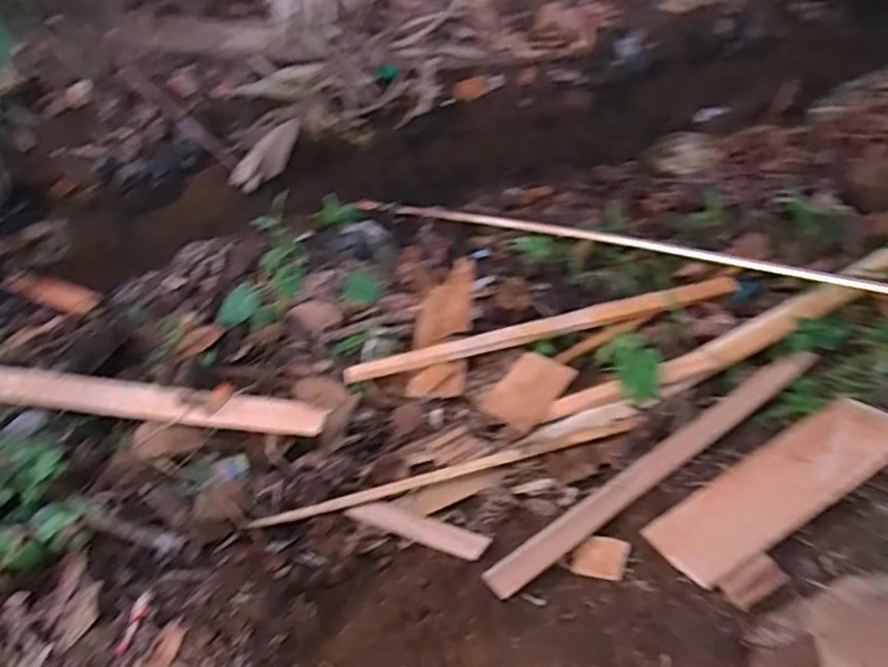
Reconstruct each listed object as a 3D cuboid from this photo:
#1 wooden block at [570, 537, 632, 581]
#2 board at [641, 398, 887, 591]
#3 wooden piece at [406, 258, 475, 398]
[{"bbox_3d":[0.204,0.293,0.785,0.066,0.006,0.054,2,54,27],"label":"wooden block"},{"bbox_3d":[0.453,0.199,0.803,0.390,0.013,0.113,-26,35,-16],"label":"board"},{"bbox_3d":[-0.002,-0.023,1.234,0.108,0.026,0.340,3,49,7],"label":"wooden piece"}]

